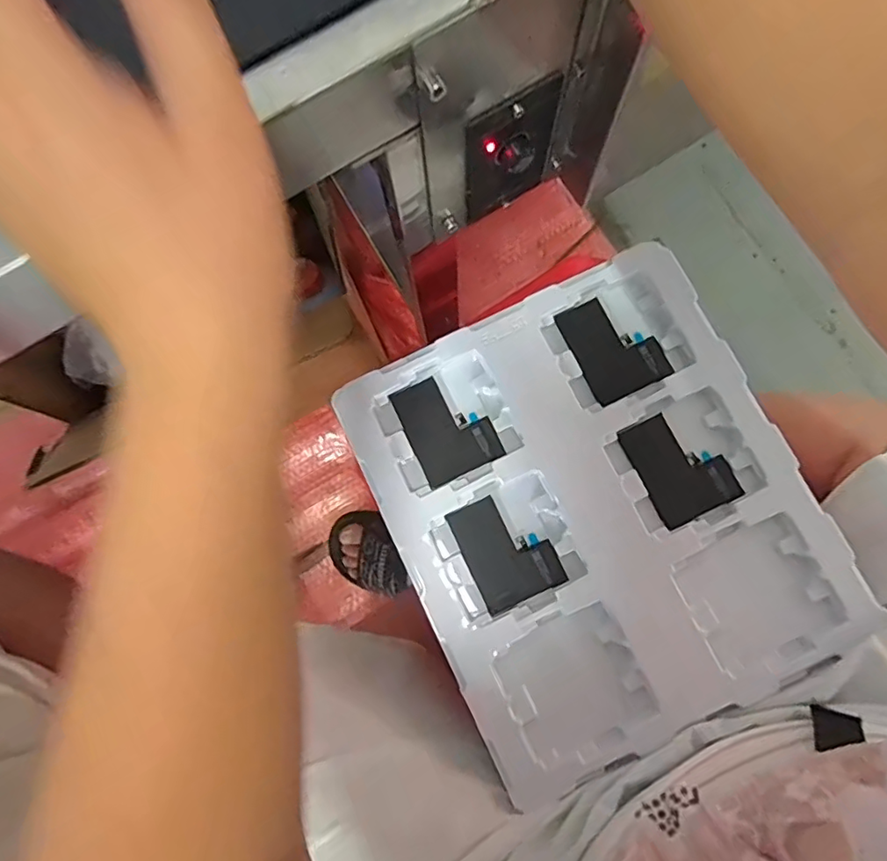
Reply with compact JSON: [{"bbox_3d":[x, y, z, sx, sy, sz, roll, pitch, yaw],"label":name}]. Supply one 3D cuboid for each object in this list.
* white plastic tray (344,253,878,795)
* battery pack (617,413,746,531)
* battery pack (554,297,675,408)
[{"bbox_3d":[0.105,0.054,0.400,0.270,0.040,0.306,-25,81,-2],"label":"white plastic tray"},{"bbox_3d":[0.170,0.025,0.407,0.060,0.008,0.077,-27,81,-2],"label":"battery pack"},{"bbox_3d":[0.129,-0.064,0.425,0.061,0.007,0.077,-25,81,-2],"label":"battery pack"}]

